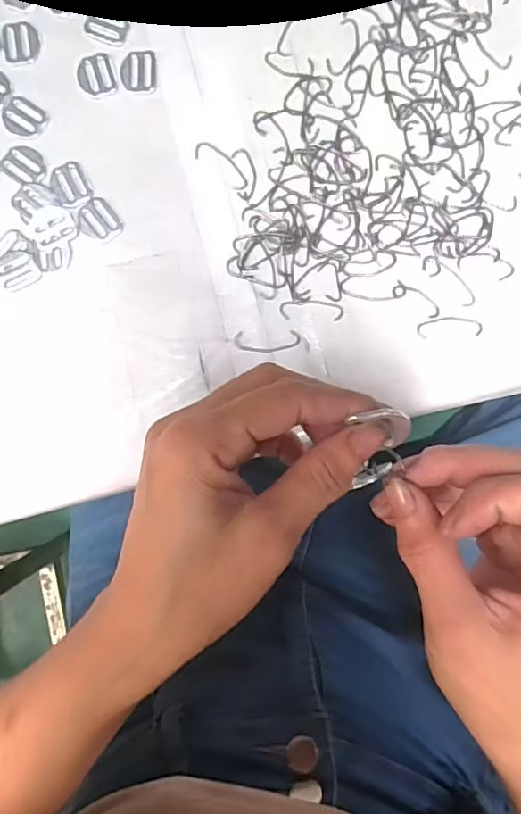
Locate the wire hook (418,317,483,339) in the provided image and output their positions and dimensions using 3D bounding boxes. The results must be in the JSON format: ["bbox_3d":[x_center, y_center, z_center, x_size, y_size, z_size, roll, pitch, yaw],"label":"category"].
[{"bbox_3d":[0.119,-0.050,0.330,0.041,0.004,0.013,-3,86,1],"label":"wire hook"}]

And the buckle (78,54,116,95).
[{"bbox_3d":[-0.106,-0.214,0.338,0.023,0.004,0.024,-16,86,0],"label":"buckle"}]

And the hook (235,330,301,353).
[{"bbox_3d":[0.005,-0.041,0.331,0.041,0.004,0.013,-2,86,1],"label":"hook"}]

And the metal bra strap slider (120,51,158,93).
[{"bbox_3d":[-0.078,-0.216,0.340,0.023,0.004,0.026,3,86,1],"label":"metal bra strap slider"}]

